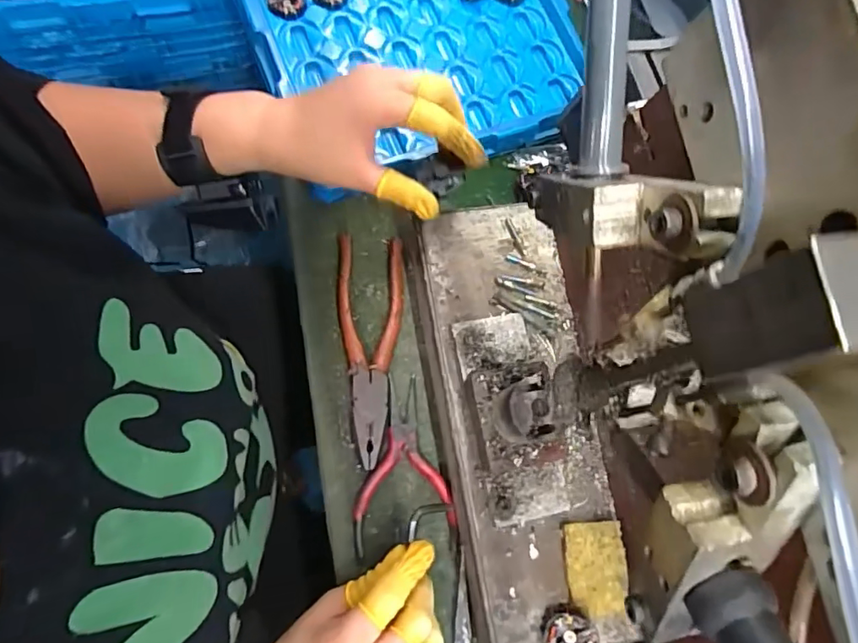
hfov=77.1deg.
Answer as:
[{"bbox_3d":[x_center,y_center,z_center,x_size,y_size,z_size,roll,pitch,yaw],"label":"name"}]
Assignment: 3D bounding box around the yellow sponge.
[{"bbox_3d":[0.103,0.152,0.330,0.035,0.007,0.054,-2,75,-8],"label":"yellow sponge"}]

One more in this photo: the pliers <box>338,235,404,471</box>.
[{"bbox_3d":[-0.043,0.019,0.394,0.046,0.022,0.165,2,74,-7],"label":"pliers"}]

